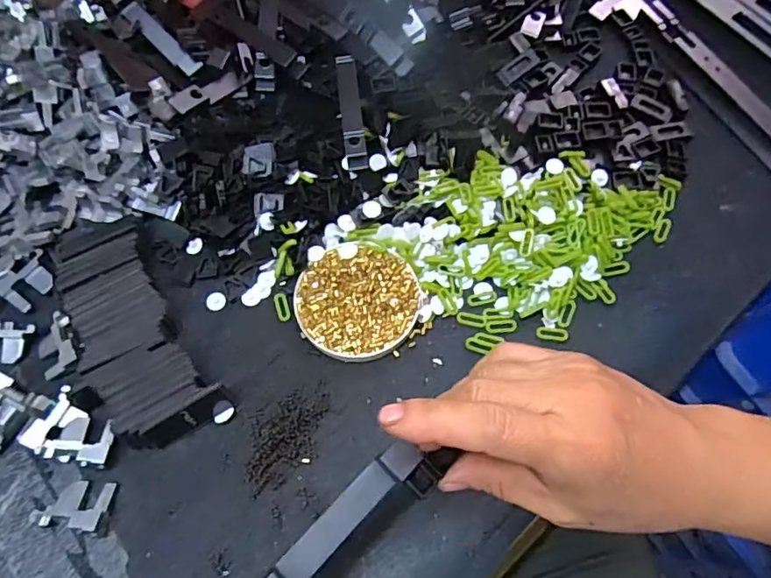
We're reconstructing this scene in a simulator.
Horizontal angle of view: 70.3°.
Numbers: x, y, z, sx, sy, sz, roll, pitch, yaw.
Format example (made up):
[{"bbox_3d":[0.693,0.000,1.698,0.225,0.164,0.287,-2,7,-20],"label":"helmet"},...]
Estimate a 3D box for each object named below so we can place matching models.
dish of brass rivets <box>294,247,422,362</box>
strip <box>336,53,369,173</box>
[{"bbox_3d":[-0.016,0.009,0.340,0.074,0.013,0.069,0,66,1],"label":"dish of brass rivets"},{"bbox_3d":[-0.025,-0.130,0.383,0.014,0.011,0.099,-7,66,-2],"label":"strip"}]

